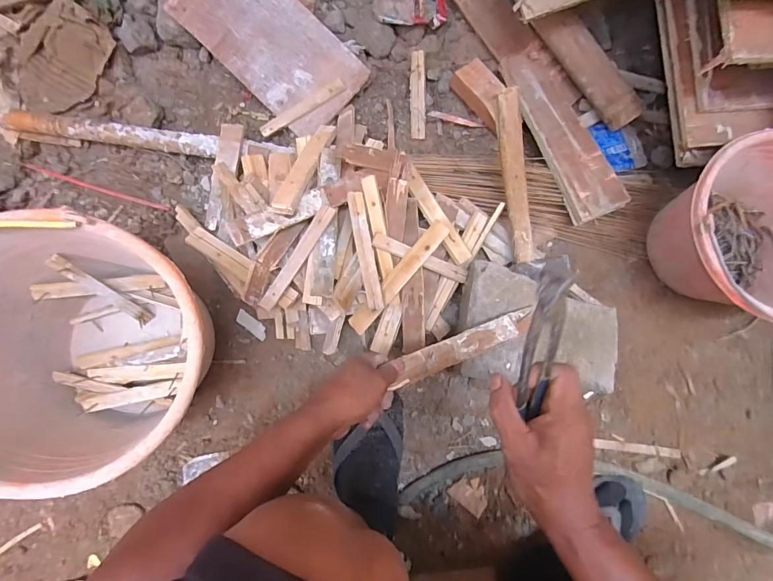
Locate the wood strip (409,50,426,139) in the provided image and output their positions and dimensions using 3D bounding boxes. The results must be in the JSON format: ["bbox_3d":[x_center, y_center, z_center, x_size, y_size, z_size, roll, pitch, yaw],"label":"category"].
[{"bbox_3d":[0.055,-0.337,0.720,0.026,0.010,0.157,0,82,1],"label":"wood strip"}]

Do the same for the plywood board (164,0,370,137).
[{"bbox_3d":[-0.191,-0.413,0.685,0.301,0.019,0.158,43,91,-10],"label":"plywood board"}]

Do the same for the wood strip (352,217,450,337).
[{"bbox_3d":[0.018,-0.018,0.596,0.028,0.010,0.194,41,95,1],"label":"wood strip"}]

